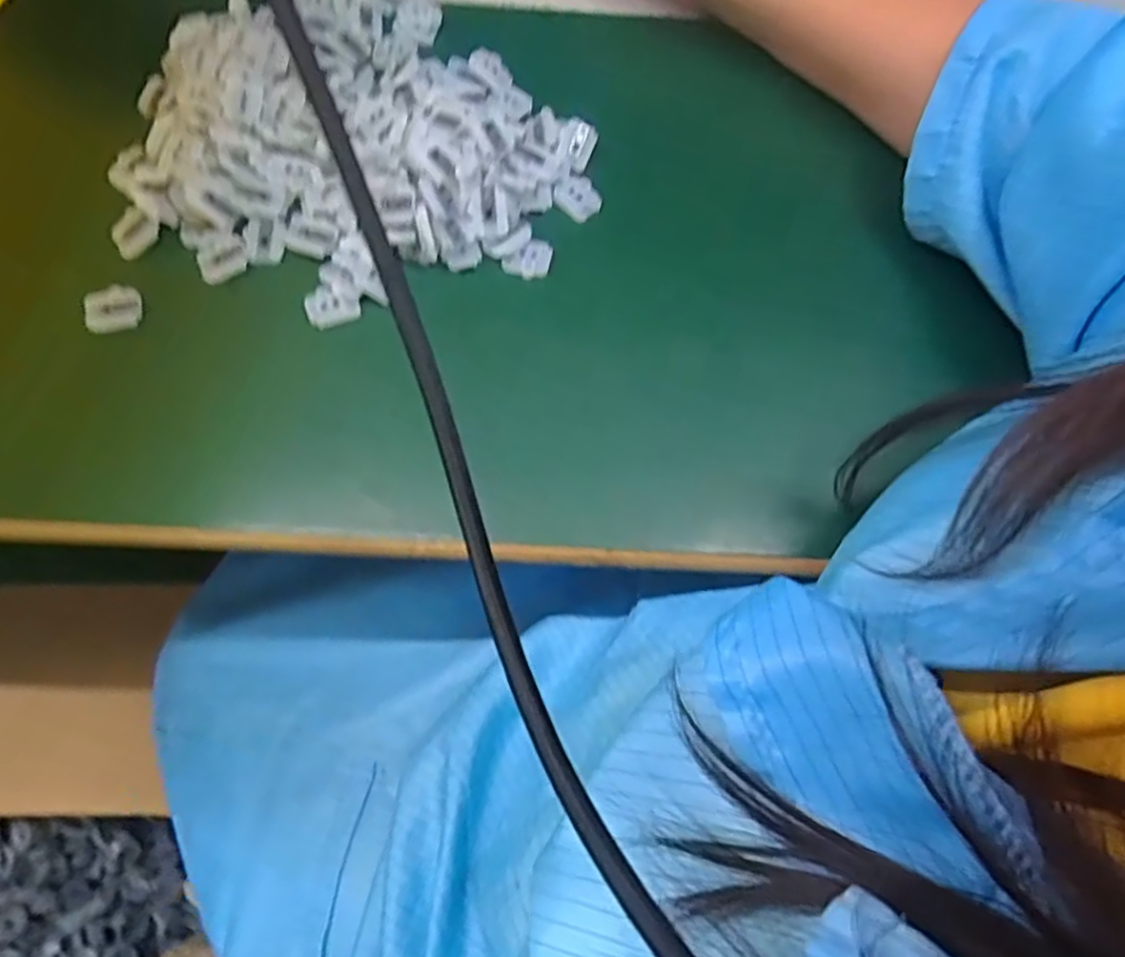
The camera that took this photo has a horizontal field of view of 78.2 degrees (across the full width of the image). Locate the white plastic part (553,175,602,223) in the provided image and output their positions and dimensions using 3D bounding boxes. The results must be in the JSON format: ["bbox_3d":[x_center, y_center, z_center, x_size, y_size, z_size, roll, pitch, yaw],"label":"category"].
[{"bbox_3d":[0.007,-0.133,0.327,0.018,0.007,0.022,-37,74,-14],"label":"white plastic part"}]

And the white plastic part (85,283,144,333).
[{"bbox_3d":[-0.192,-0.073,0.297,0.023,0.008,0.018,-18,70,-8],"label":"white plastic part"}]

